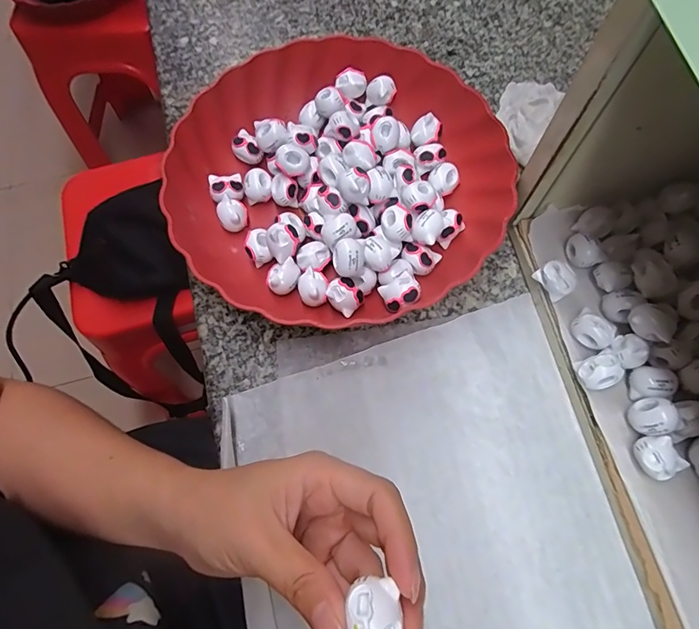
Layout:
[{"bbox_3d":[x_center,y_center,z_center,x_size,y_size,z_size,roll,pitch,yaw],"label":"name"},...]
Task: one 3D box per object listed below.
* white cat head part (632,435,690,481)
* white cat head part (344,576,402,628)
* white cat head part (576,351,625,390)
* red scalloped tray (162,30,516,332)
[{"bbox_3d":[0.184,0.085,0.269,0.022,0.020,0.026,-27,70,-12],"label":"white cat head part"},{"bbox_3d":[0.009,0.110,0.162,0.019,0.007,0.025,-9,67,-5],"label":"white cat head part"},{"bbox_3d":[0.160,0.035,0.283,0.026,0.015,0.020,-22,69,-10],"label":"white cat head part"},{"bbox_3d":[-0.009,-0.104,0.348,0.247,0.050,0.247,-12,67,-6],"label":"red scalloped tray"}]

